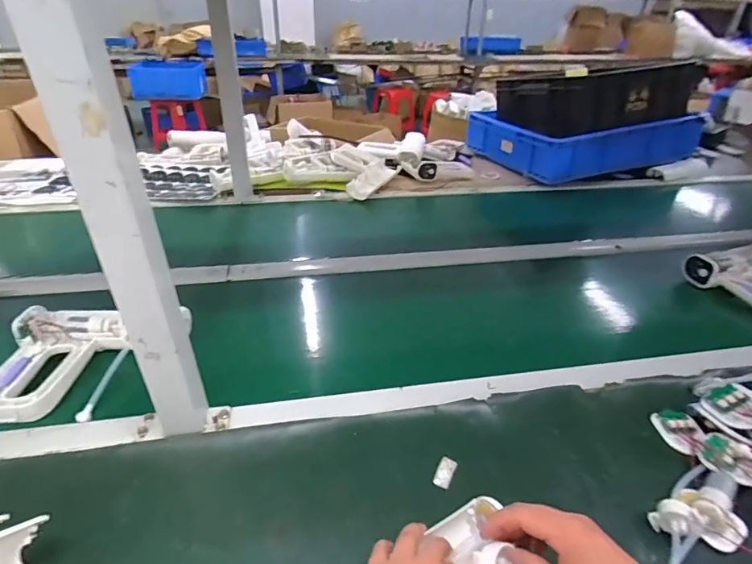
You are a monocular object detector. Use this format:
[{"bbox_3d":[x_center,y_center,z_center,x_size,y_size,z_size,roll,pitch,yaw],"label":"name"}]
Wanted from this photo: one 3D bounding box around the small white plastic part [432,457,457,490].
[{"bbox_3d":[0.074,0.202,0.484,0.018,0.004,0.035,16,35,22],"label":"small white plastic part"}]

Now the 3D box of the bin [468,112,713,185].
[{"bbox_3d":[0.629,-0.435,1.400,0.578,0.149,0.381,-9,33,-17],"label":"bin"}]

